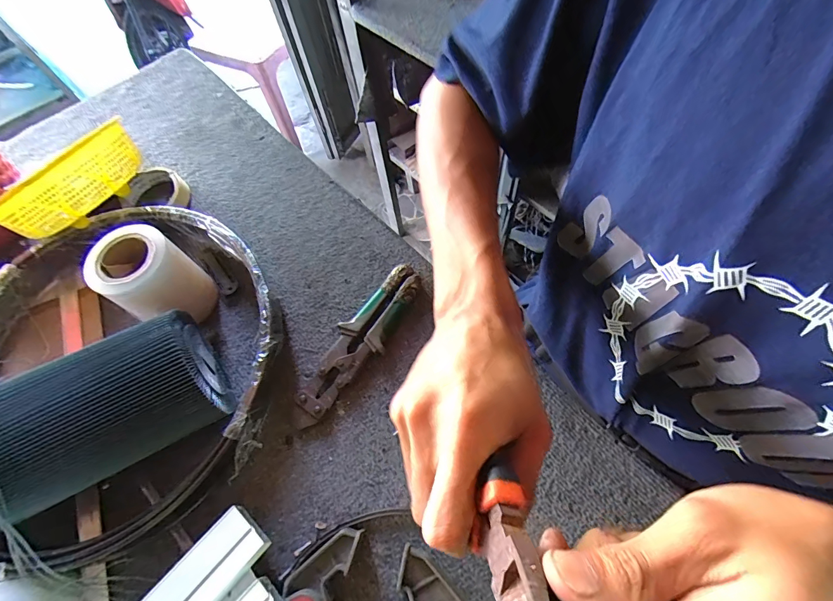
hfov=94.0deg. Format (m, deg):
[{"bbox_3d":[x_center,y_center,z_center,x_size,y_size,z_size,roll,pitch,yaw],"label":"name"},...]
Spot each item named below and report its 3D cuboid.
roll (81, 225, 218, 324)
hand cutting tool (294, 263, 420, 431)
[{"bbox_3d":[-0.278,-0.020,0.419,0.068,0.102,0.077,32,71,18],"label":"roll"},{"bbox_3d":[-0.063,0.044,0.419,0.051,0.022,0.197,34,72,19],"label":"hand cutting tool"}]

